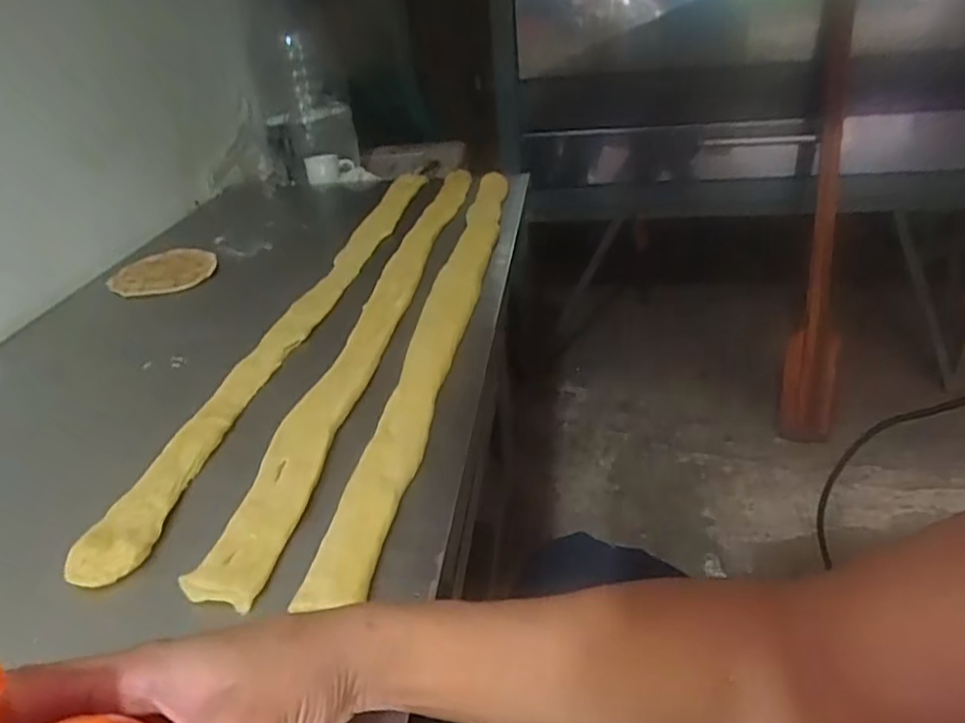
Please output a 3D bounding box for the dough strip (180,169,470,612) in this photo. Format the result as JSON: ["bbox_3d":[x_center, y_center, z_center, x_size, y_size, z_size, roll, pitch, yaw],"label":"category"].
[{"bbox_3d":[-0.109,-0.080,0.742,0.055,0.021,0.817,1,33,10],"label":"dough strip"}]

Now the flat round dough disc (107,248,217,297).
[{"bbox_3d":[-0.431,-0.120,0.864,0.130,0.013,0.127,-4,32,3],"label":"flat round dough disc"}]

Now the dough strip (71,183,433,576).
[{"bbox_3d":[-0.197,-0.088,0.774,0.051,0.017,0.839,1,33,11],"label":"dough strip"}]

